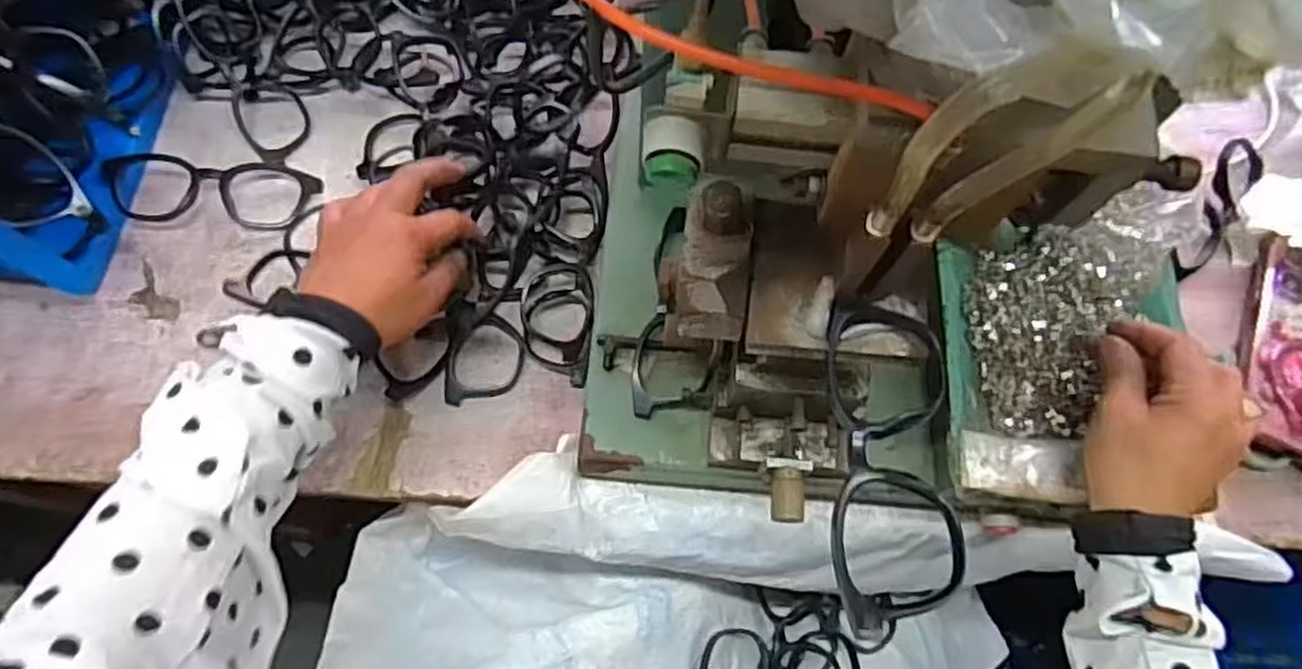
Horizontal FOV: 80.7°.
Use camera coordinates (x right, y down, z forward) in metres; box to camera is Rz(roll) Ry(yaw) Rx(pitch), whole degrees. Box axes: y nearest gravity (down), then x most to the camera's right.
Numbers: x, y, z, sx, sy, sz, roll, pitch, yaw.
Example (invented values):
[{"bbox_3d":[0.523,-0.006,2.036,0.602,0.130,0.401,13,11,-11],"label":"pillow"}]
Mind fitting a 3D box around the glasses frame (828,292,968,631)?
[{"bbox_3d":[0.096,0.049,0.304,0.047,0.014,0.132,5,69,0],"label":"glasses frame"}]

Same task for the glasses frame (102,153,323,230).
[{"bbox_3d":[-0.306,-0.105,0.537,0.132,0.025,0.053,3,69,0],"label":"glasses frame"}]

